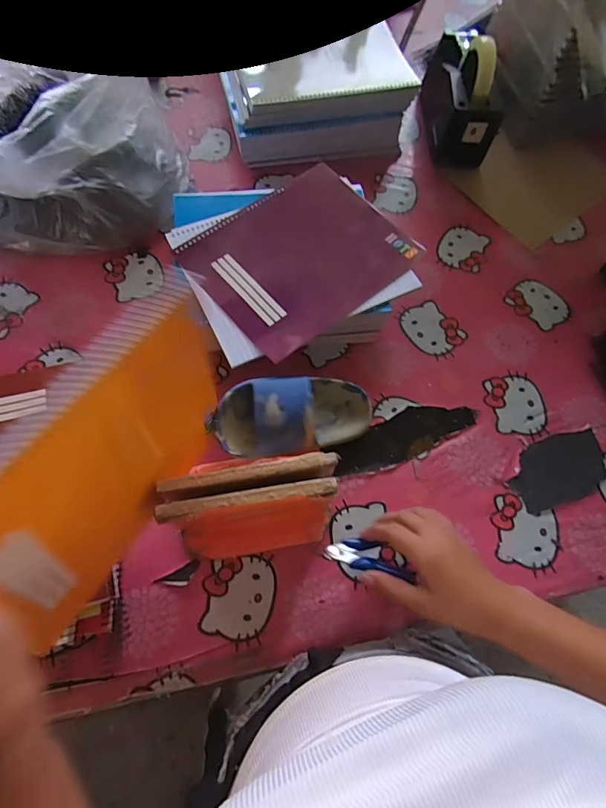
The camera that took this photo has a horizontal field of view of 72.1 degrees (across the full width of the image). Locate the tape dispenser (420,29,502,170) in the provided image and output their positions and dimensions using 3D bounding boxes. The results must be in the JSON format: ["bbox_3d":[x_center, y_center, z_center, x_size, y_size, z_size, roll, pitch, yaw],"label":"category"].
[{"bbox_3d":[0.246,-0.481,0.647,0.073,0.125,0.199,1,68,-3],"label":"tape dispenser"}]

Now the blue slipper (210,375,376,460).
[{"bbox_3d":[-0.004,0.011,0.447,0.177,0.062,0.080,-5,67,-23],"label":"blue slipper"}]

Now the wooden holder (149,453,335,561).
[{"bbox_3d":[-0.049,0.103,0.400,0.164,0.113,0.071,-9,69,-7],"label":"wooden holder"}]

